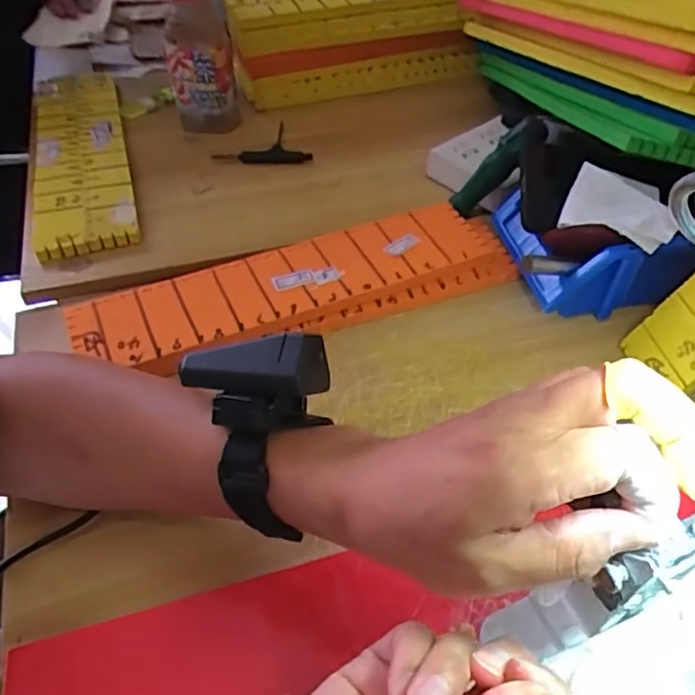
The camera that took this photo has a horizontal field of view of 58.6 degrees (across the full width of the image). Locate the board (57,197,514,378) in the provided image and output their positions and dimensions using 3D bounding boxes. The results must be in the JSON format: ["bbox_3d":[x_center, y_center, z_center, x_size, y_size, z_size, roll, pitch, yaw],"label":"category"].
[{"bbox_3d":[-0.034,-0.054,0.525,0.367,0.030,0.097,-18,51,-16],"label":"board"}]

